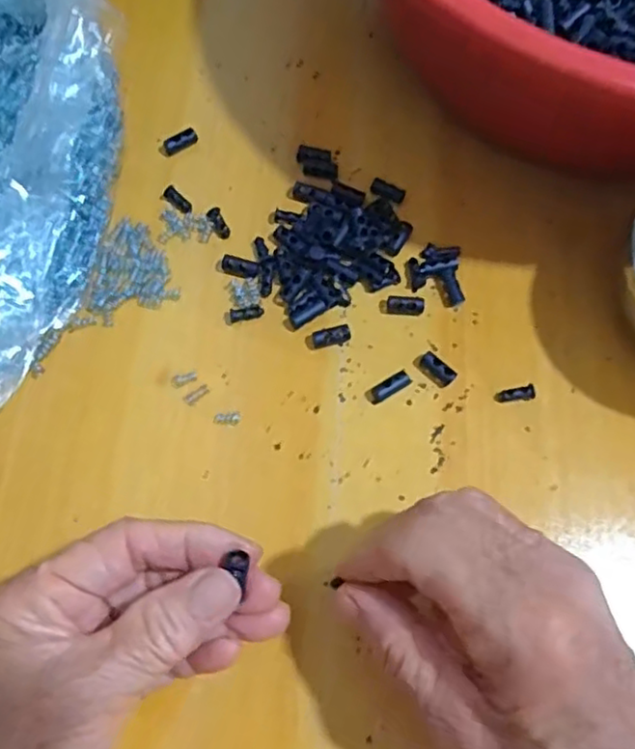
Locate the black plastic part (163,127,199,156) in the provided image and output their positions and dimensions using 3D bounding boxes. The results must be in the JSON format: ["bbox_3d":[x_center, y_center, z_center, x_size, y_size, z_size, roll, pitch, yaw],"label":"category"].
[{"bbox_3d":[-0.074,-0.127,0.359,0.019,0.008,0.007,-24,72,-11],"label":"black plastic part"}]

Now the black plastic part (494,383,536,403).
[{"bbox_3d":[0.095,0.010,0.315,0.020,0.004,0.007,-9,70,-6],"label":"black plastic part"}]

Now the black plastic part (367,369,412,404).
[{"bbox_3d":[0.034,0.006,0.314,0.021,0.006,0.007,-29,73,-13],"label":"black plastic part"}]

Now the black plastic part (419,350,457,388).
[{"bbox_3d":[0.058,-0.003,0.317,0.018,0.007,0.009,42,73,13],"label":"black plastic part"}]

